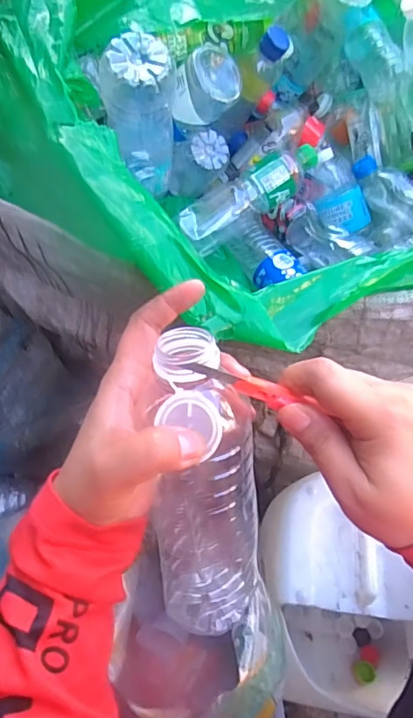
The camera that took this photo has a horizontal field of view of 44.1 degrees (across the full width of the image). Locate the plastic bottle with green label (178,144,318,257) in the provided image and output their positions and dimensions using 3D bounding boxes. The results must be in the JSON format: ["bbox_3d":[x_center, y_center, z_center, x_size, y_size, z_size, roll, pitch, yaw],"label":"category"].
[{"bbox_3d":[0.053,-0.216,0.661,0.187,0.052,0.065,-28,59,20],"label":"plastic bottle with green label"}]

